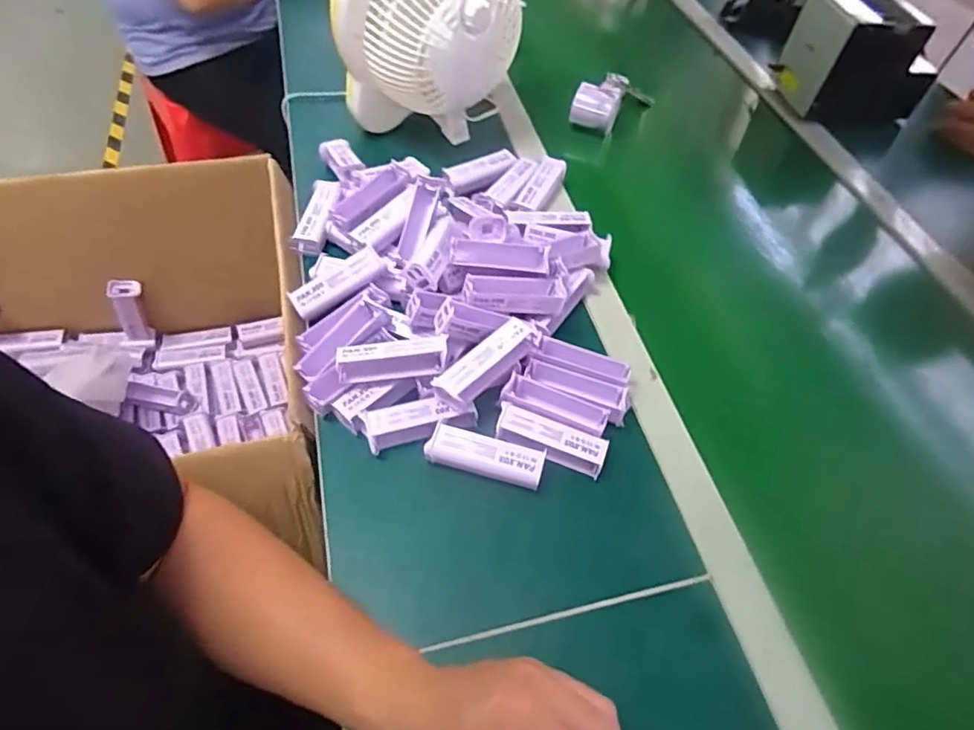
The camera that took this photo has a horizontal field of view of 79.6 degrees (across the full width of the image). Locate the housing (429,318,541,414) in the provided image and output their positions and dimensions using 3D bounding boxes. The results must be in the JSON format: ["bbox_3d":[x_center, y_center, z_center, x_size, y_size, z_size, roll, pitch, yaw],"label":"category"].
[{"bbox_3d":[0.001,-0.002,0.534,0.105,0.042,0.029,-37,64,-28],"label":"housing"}]

